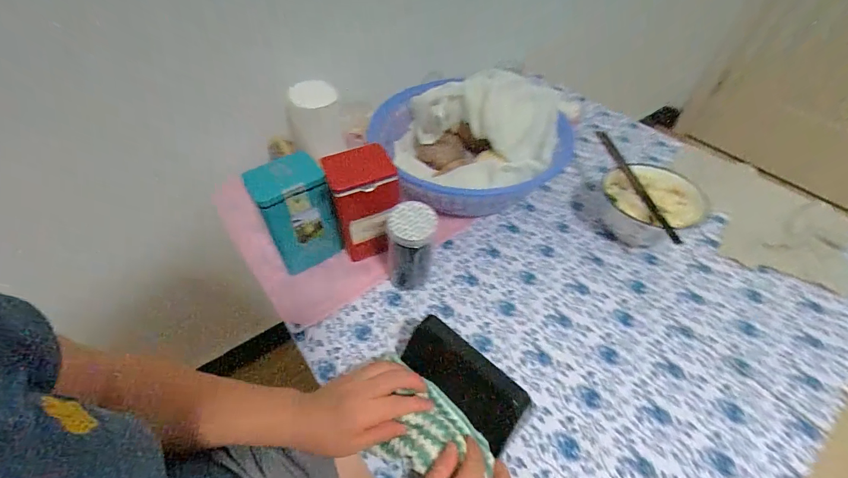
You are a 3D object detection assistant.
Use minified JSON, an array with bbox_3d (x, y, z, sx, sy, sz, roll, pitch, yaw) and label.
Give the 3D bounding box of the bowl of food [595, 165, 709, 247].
[{"bbox_3d":[0.322,-0.038,0.538,0.120,0.093,0.123,2,51,-3],"label":"bowl of food"}]

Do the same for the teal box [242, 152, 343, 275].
[{"bbox_3d":[-0.164,-0.030,0.476,0.083,0.142,0.063,-27,55,-22],"label":"teal box"}]

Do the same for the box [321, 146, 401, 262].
[{"bbox_3d":[-0.079,-0.045,0.491,0.082,0.136,0.075,-16,51,-14],"label":"box"}]

